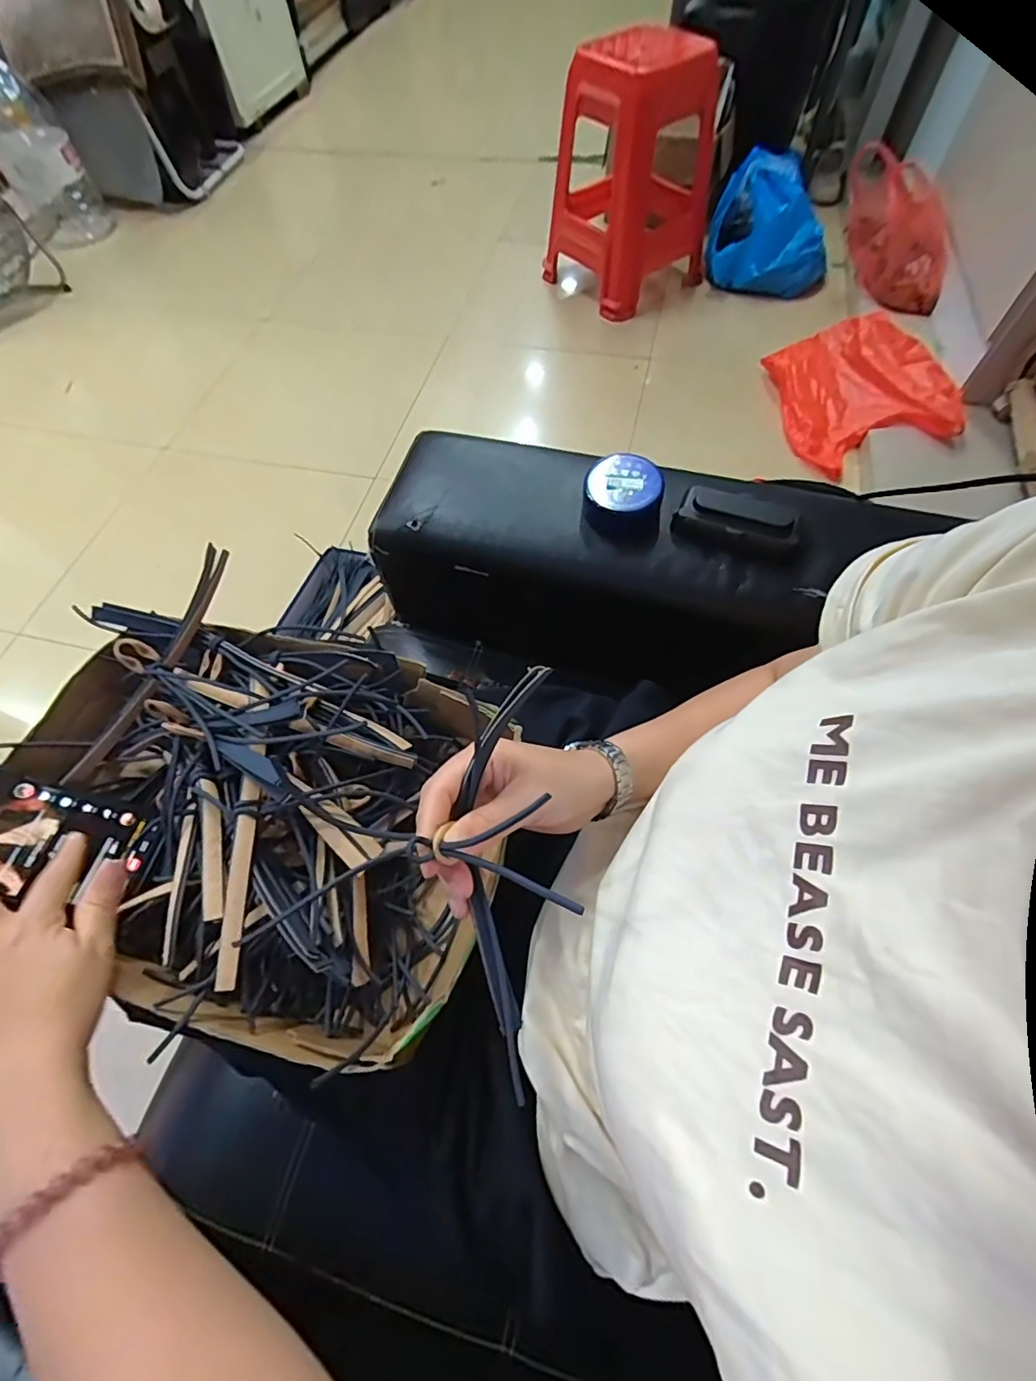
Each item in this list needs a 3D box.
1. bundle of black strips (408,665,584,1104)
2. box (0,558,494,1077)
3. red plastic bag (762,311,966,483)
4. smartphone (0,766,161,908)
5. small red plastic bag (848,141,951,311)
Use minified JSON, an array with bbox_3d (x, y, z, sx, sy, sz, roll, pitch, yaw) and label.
[{"bbox_3d":[-0.009,0.084,0.255,0.067,0.078,0.186,2,94,4],"label":"bundle of black strips"},{"bbox_3d":[-0.183,0.078,0.391,0.345,0.096,0.262,15,64,10],"label":"box"},{"bbox_3d":[0.760,-0.668,1.204,0.284,0.144,0.335,-6,63,-1],"label":"red plastic bag"},{"bbox_3d":[-0.334,0.094,0.358,0.162,0.017,0.079,26,55,-20],"label":"smartphone"},{"bbox_3d":[0.891,-1.106,1.267,0.147,0.209,0.371,-16,82,-6],"label":"small red plastic bag"}]

